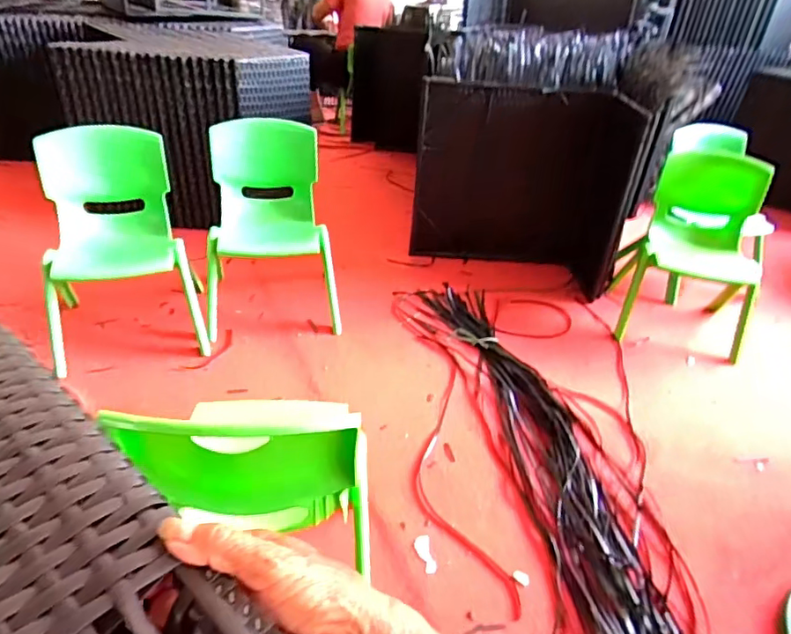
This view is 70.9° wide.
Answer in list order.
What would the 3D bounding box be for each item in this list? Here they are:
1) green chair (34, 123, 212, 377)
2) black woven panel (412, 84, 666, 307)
[{"bbox_3d":[-0.693,-0.171,1.398,0.349,0.495,0.320,-7,34,-18],"label":"green chair"},{"bbox_3d":[0.413,-0.420,1.808,0.694,0.587,0.228,16,34,16],"label":"black woven panel"}]

